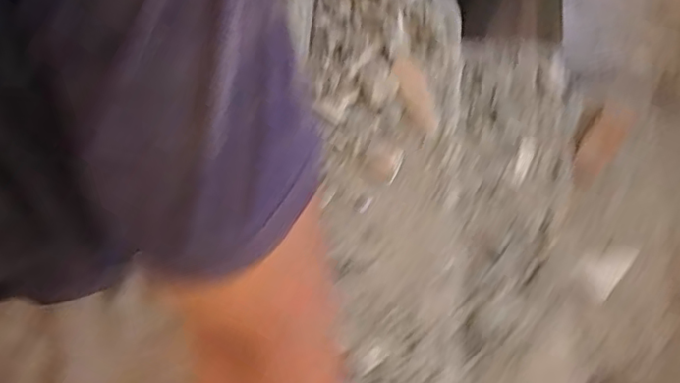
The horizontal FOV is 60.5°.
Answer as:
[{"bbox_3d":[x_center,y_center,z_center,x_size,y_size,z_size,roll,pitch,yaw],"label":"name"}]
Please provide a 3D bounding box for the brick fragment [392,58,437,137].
[{"bbox_3d":[0.133,-0.164,1.001,0.044,0.014,0.134,-26,87,11],"label":"brick fragment"}]

